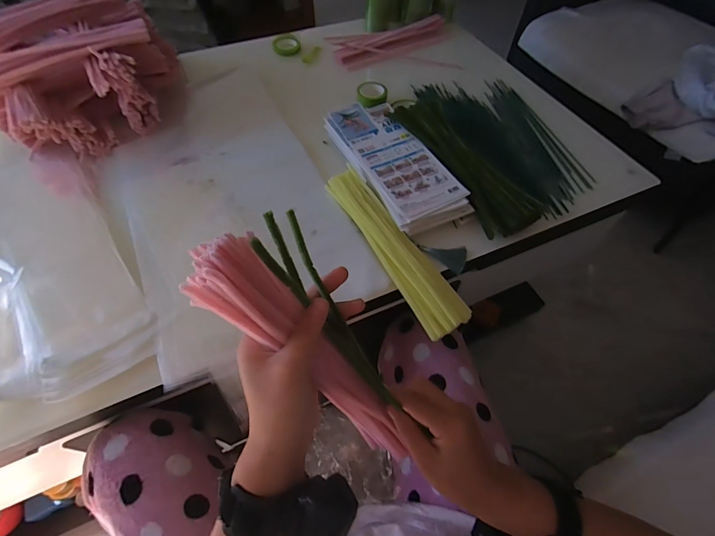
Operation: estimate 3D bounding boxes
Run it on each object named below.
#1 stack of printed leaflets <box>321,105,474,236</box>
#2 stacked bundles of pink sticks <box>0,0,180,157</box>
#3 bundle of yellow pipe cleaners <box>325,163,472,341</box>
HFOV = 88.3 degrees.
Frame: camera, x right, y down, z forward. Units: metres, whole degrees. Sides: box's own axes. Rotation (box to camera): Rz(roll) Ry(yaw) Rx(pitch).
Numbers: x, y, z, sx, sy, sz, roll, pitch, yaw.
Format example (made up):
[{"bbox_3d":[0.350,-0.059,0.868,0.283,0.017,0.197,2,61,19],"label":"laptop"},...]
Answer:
[{"bbox_3d":[0.053,-0.180,0.613,0.122,0.026,0.290,-24,60,-15],"label":"stack of printed leaflets"},{"bbox_3d":[-0.492,-0.337,0.639,0.331,0.152,0.258,-27,61,-17],"label":"stacked bundles of pink sticks"},{"bbox_3d":[0.053,-0.038,0.528,0.069,0.031,0.296,-24,60,-16],"label":"bundle of yellow pipe cleaners"}]

